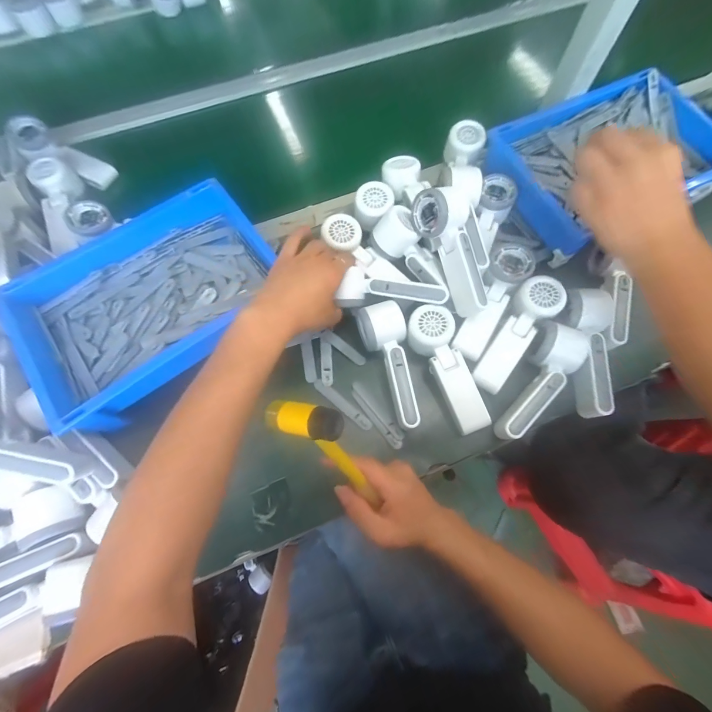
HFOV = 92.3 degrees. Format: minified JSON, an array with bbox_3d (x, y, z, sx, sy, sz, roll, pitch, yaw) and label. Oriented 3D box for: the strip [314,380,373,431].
[{"bbox_3d":[-0.018,0.064,0.449,0.092,0.004,0.014,40,75,13],"label":"strip"}]

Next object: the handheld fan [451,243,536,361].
[{"bbox_3d":[0.181,-0.077,0.459,0.051,0.037,0.165,32,73,11],"label":"handheld fan"}]

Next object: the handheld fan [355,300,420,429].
[{"bbox_3d":[0.050,0.013,0.443,0.052,0.047,0.161,-18,71,-6],"label":"handheld fan"}]

